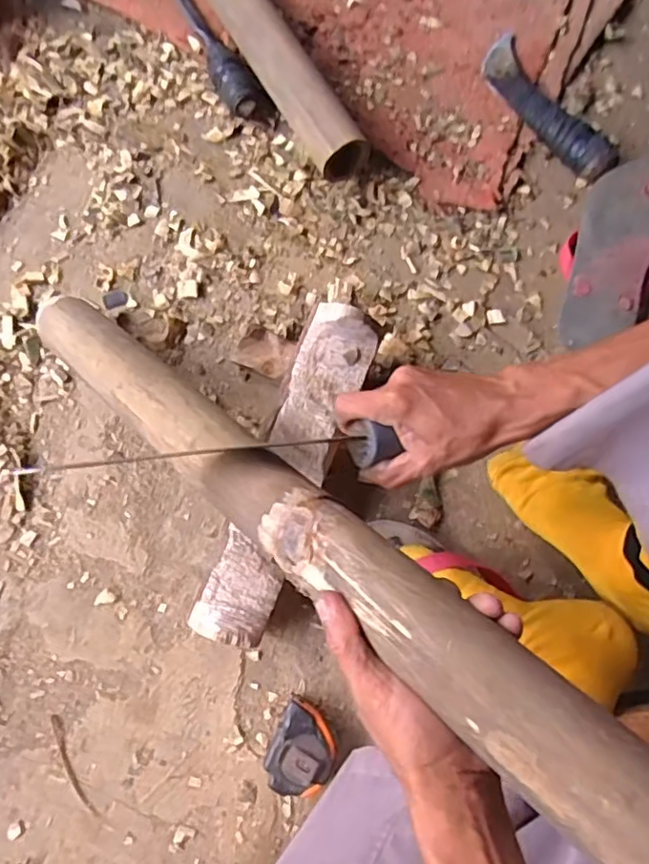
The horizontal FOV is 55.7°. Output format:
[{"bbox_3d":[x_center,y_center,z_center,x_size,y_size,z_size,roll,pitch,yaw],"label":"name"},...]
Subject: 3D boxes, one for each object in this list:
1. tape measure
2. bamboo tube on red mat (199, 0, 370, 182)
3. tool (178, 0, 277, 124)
[{"bbox_3d":[-0.019,0.281,0.543,0.055,0.037,0.071,24,76,3],"label":"tape measure"},{"bbox_3d":[-0.145,-0.570,0.726,0.065,0.065,0.684,-29,80,-9],"label":"bamboo tube on red mat"},{"bbox_3d":[-0.129,-0.440,0.705,0.043,0.033,0.214,-31,80,-10],"label":"tool"}]

